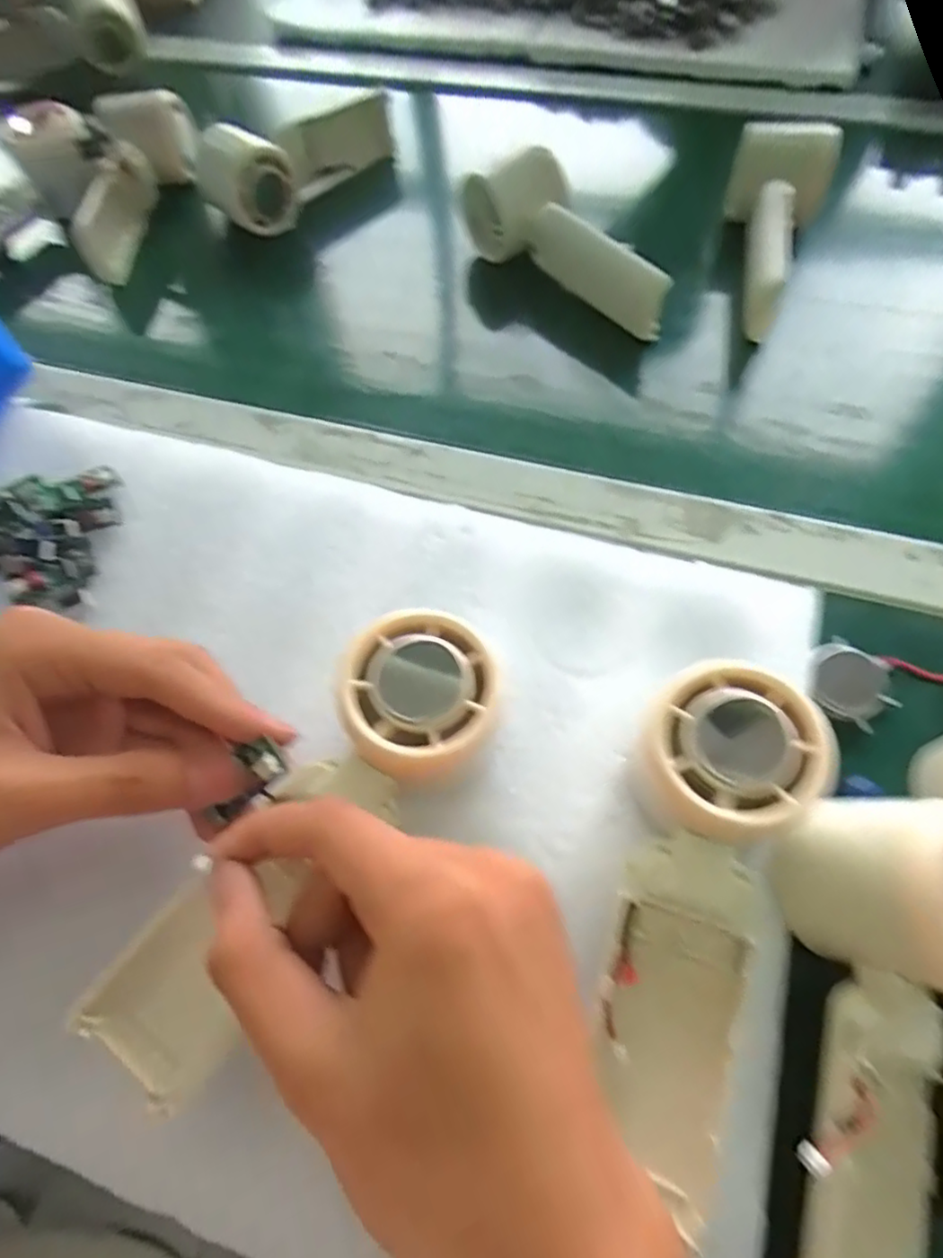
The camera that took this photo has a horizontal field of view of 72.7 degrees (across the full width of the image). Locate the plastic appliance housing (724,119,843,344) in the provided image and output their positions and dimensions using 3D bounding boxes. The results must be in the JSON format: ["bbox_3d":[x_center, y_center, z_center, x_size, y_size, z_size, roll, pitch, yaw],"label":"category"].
[{"bbox_3d":[0.185,-0.254,0.404,0.057,0.061,0.145,17,65,12],"label":"plastic appliance housing"}]

